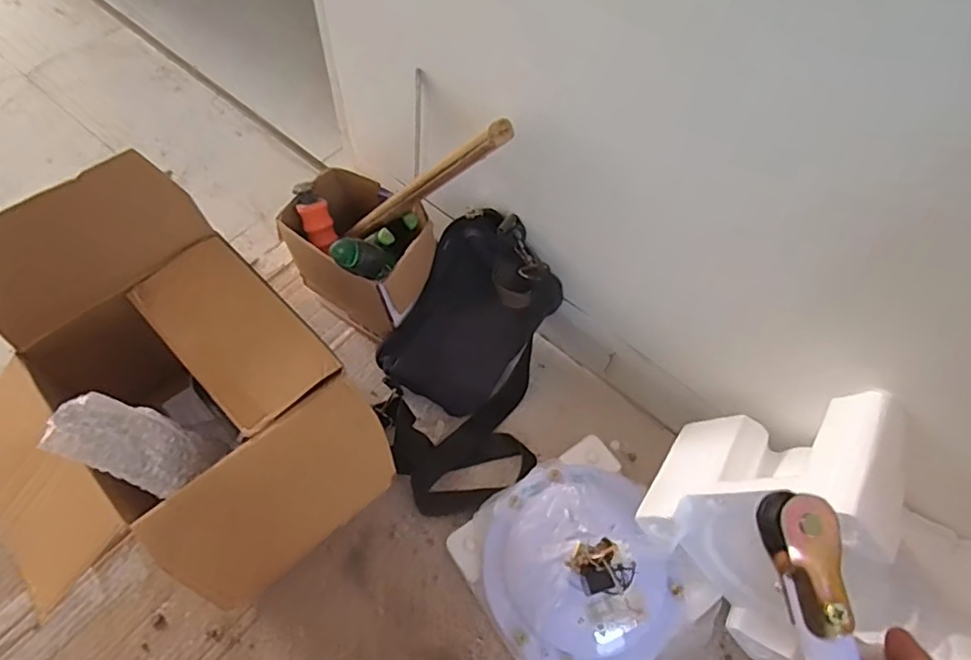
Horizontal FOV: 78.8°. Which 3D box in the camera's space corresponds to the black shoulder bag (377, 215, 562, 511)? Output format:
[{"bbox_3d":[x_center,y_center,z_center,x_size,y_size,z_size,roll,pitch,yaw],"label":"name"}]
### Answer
[{"bbox_3d":[-0.025,0.037,0.631,0.184,0.165,0.274,9,61,2],"label":"black shoulder bag"}]

